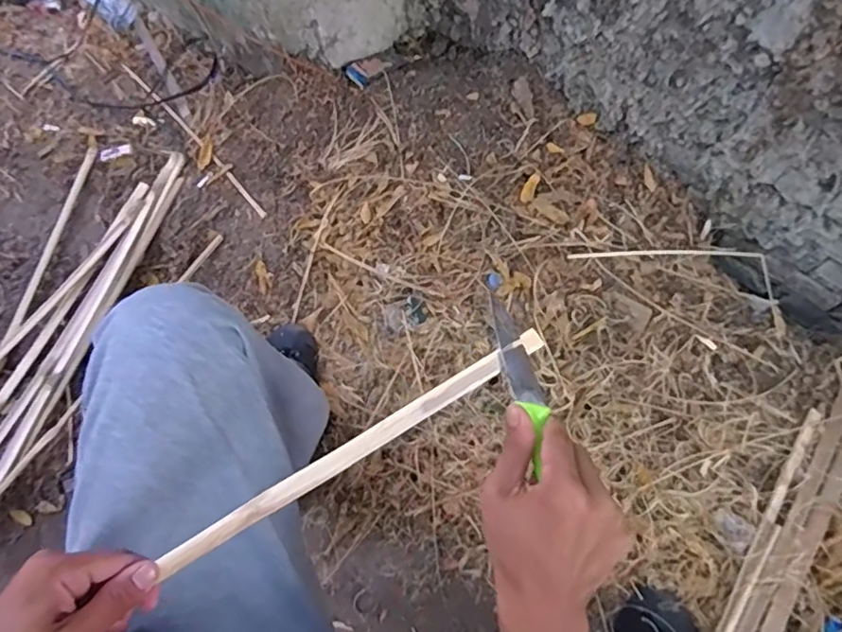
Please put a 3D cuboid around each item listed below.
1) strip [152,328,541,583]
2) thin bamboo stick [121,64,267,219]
[{"bbox_3d":[-0.043,0.090,0.407,0.294,0.009,0.014,-31,67,-8],"label":"strip"},{"bbox_3d":[-0.431,-0.342,1.097,0.014,0.008,0.495,-38,69,-17],"label":"thin bamboo stick"}]

